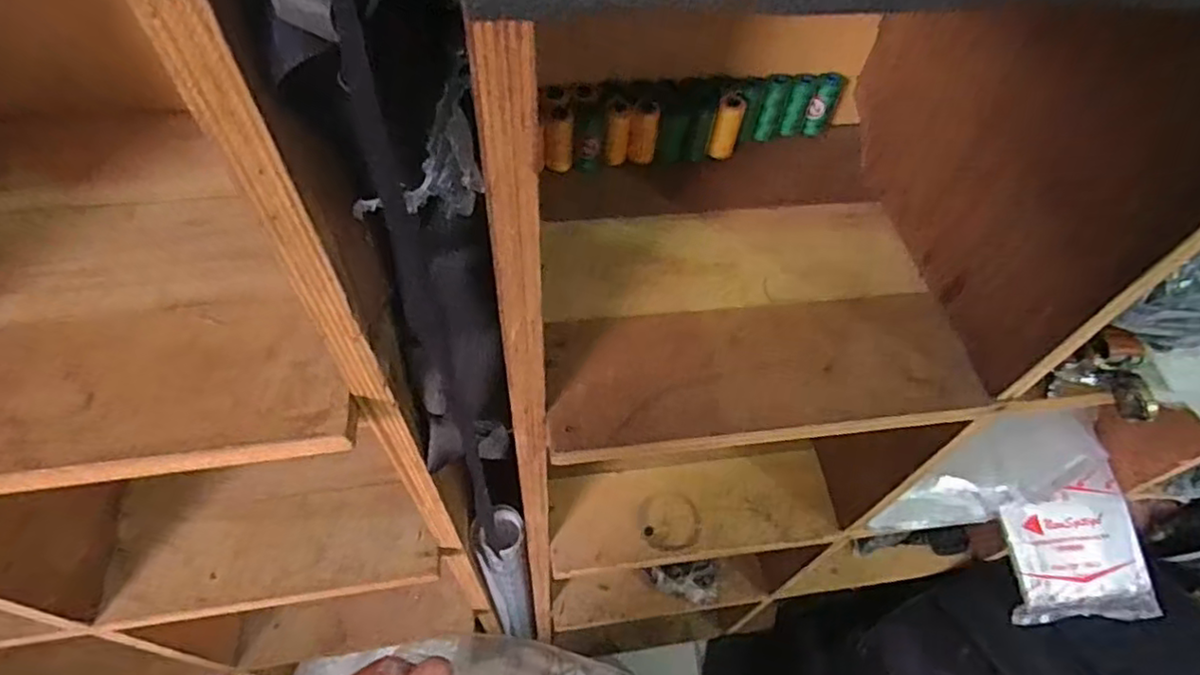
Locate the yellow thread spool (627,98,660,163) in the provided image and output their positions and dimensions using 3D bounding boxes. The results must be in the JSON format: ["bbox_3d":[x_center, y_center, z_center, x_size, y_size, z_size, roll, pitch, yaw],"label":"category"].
[{"bbox_3d":[0.039,-0.180,0.556,0.024,0.051,0.022,7,56,1],"label":"yellow thread spool"}]

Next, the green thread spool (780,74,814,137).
[{"bbox_3d":[0.183,-0.214,0.588,0.016,0.058,0.014,20,57,10],"label":"green thread spool"}]

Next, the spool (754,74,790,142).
[{"bbox_3d":[0.157,-0.210,0.581,0.017,0.059,0.015,17,56,8],"label":"spool"}]

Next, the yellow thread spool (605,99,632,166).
[{"bbox_3d":[0.016,-0.177,0.551,0.019,0.055,0.019,2,56,-2],"label":"yellow thread spool"}]

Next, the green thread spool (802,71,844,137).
[{"bbox_3d":[0.208,-0.216,0.591,0.020,0.060,0.016,22,57,11],"label":"green thread spool"}]

